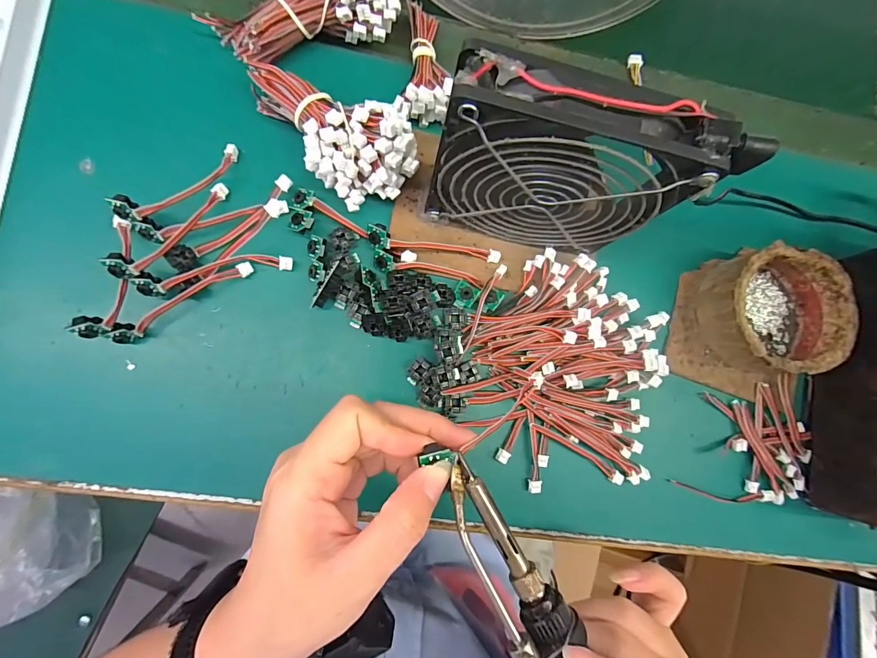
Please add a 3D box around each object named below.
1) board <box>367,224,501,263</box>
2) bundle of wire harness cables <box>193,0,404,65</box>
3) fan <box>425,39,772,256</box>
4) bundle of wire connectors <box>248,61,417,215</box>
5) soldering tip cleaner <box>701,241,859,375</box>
[{"bbox_3d":[-0.001,-0.054,0.257,0.087,0.019,0.014,5,85,-6],"label":"board"},{"bbox_3d":[-0.087,-0.207,0.249,0.122,0.047,0.047,-16,87,6],"label":"bundle of wire harness cables"},{"bbox_3d":[0.059,-0.079,0.213,0.120,0.126,0.029,12,84,-6],"label":"fan"},{"bbox_3d":[-0.062,-0.128,0.245,0.064,0.040,0.109,-40,91,-8],"label":"bundle of wire connectors"},{"bbox_3d":[0.227,-0.013,0.270,0.084,0.040,0.080,1,85,-7],"label":"soldering tip cleaner"}]

